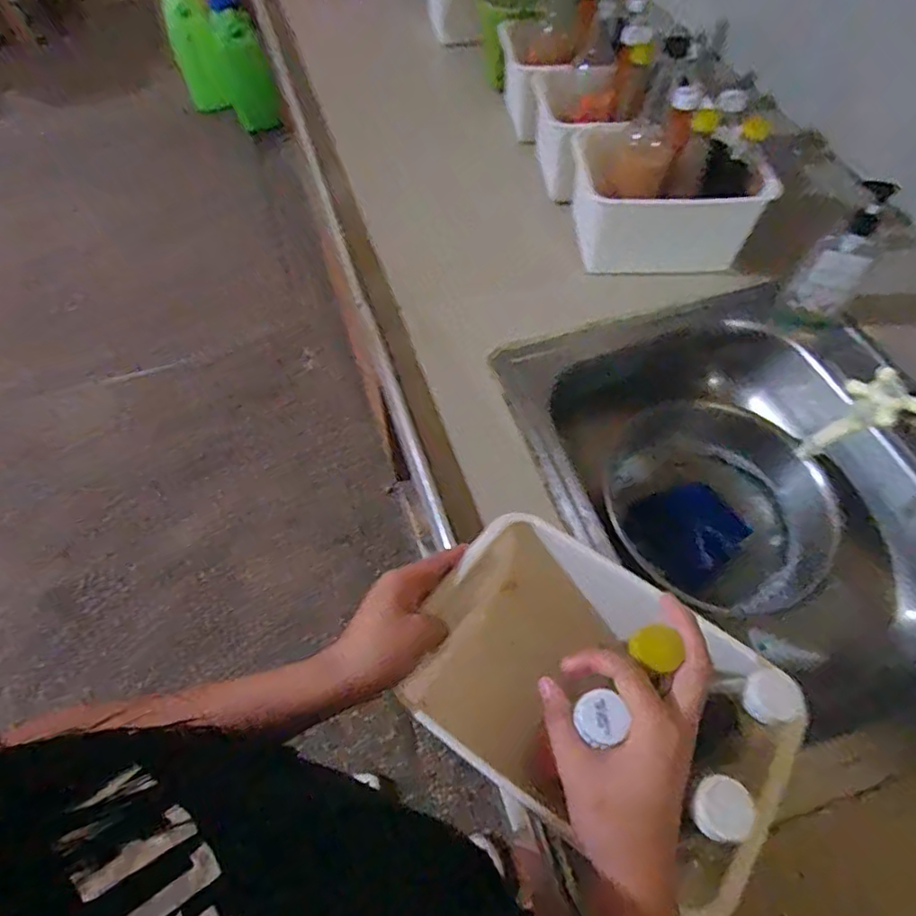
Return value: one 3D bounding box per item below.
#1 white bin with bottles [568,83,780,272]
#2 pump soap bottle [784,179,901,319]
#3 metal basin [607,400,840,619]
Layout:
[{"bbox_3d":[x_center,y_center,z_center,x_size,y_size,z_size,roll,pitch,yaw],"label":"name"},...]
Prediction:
[{"bbox_3d":[0.316,-0.408,0.864,0.279,0.190,0.166,1,59,1],"label":"white bin with bottles"},{"bbox_3d":[0.525,-0.276,0.788,0.066,0.181,0.082,-39,66,-21],"label":"pump soap bottle"},{"bbox_3d":[0.343,0.062,0.788,0.289,0.092,0.309,-12,60,-7],"label":"metal basin"}]

